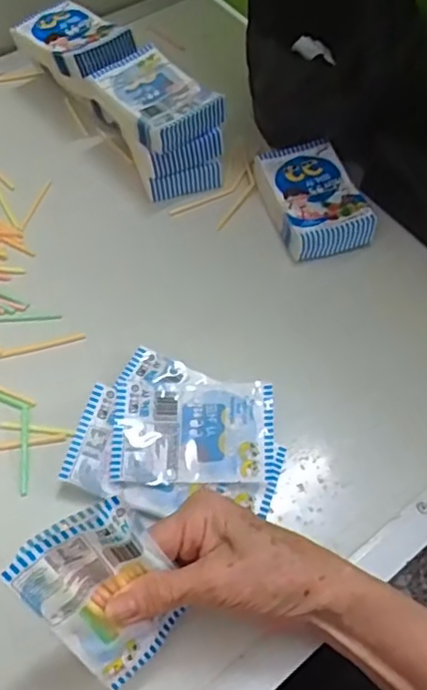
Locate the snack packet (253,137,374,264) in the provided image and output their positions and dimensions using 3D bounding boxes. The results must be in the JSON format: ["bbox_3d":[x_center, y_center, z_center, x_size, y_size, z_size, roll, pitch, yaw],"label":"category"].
[{"bbox_3d":[0.084,-0.124,0.528,0.069,0.032,0.108,-13,59,-10],"label":"snack packet"}]

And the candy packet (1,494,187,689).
[{"bbox_3d":[-0.050,0.125,0.305,0.060,0.101,0.013,-37,30,-17],"label":"candy packet"}]

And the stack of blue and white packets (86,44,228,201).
[{"bbox_3d":[-0.050,-0.196,0.547,0.075,0.072,0.127,-28,63,-18],"label":"stack of blue and white packets"}]

